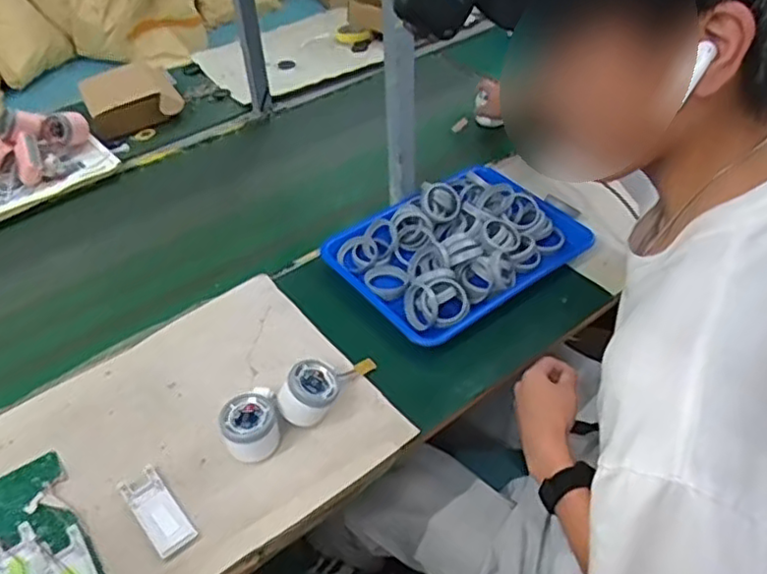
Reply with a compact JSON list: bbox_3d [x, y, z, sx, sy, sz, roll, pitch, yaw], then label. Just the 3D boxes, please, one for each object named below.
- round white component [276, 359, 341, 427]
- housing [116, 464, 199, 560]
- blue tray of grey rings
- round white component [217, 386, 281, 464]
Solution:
[{"bbox_3d":[-0.084,0.117,0.740,0.063,0.045,0.065,41,49,11],"label":"round white component"},{"bbox_3d":[-0.230,0.228,0.670,0.040,0.012,0.097,-32,50,-28],"label":"housing"},{"bbox_3d":[0.106,-0.062,0.949,0.337,0.066,0.258,-29,48,-26],"label":"blue tray of grey rings"},{"bbox_3d":[-0.147,0.153,0.727,0.060,0.049,0.061,-2,42,2],"label":"round white component"}]

